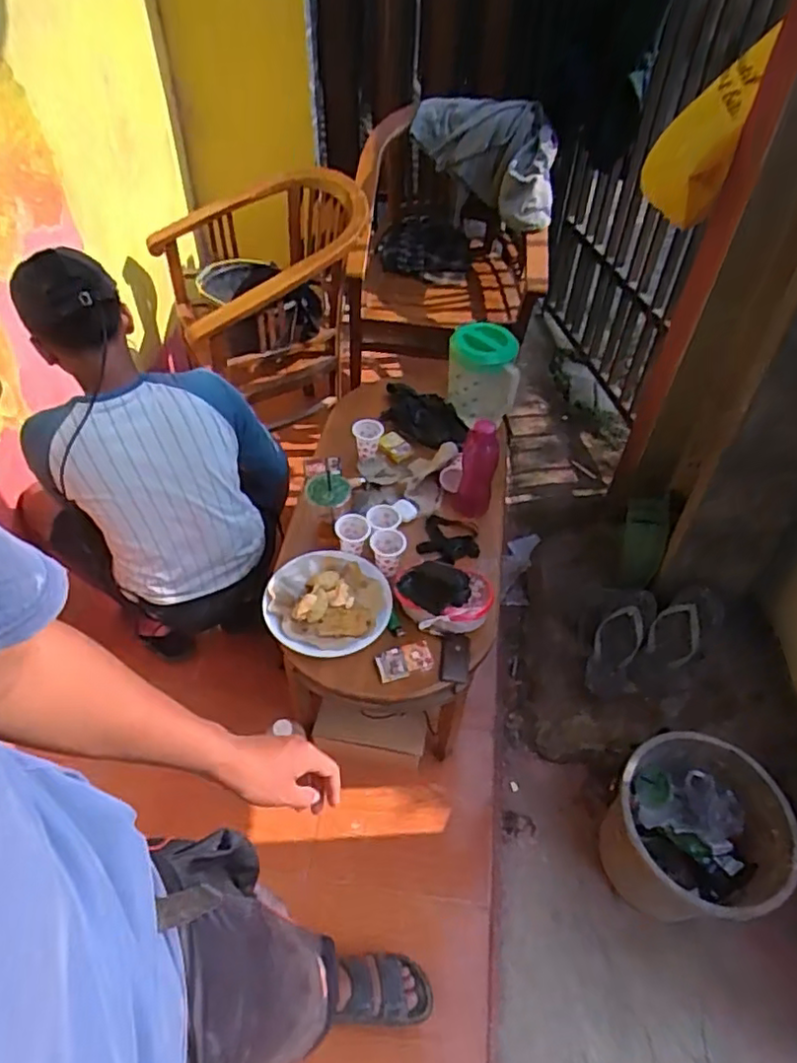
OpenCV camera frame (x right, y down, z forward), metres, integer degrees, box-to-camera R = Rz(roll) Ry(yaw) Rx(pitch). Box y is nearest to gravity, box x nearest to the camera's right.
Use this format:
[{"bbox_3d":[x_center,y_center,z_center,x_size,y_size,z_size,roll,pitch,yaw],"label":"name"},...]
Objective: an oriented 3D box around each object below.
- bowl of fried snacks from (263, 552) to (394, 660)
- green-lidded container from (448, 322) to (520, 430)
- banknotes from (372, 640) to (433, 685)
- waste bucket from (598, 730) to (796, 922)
[{"bbox_3d":[-0.140,0.145,1.268,0.237,0.048,0.231,0,49,0],"label":"bowl of fried snacks"},{"bbox_3d":[0.210,-0.398,1.604,0.168,0.177,0.185,4,49,1],"label":"green-lidded container"},{"bbox_3d":[0.013,0.243,1.199,0.111,0.009,0.064,-12,53,-20],"label":"banknotes"},{"bbox_3d":[0.624,0.645,1.369,0.323,0.298,0.300,1,49,-1],"label":"waste bucket"}]

